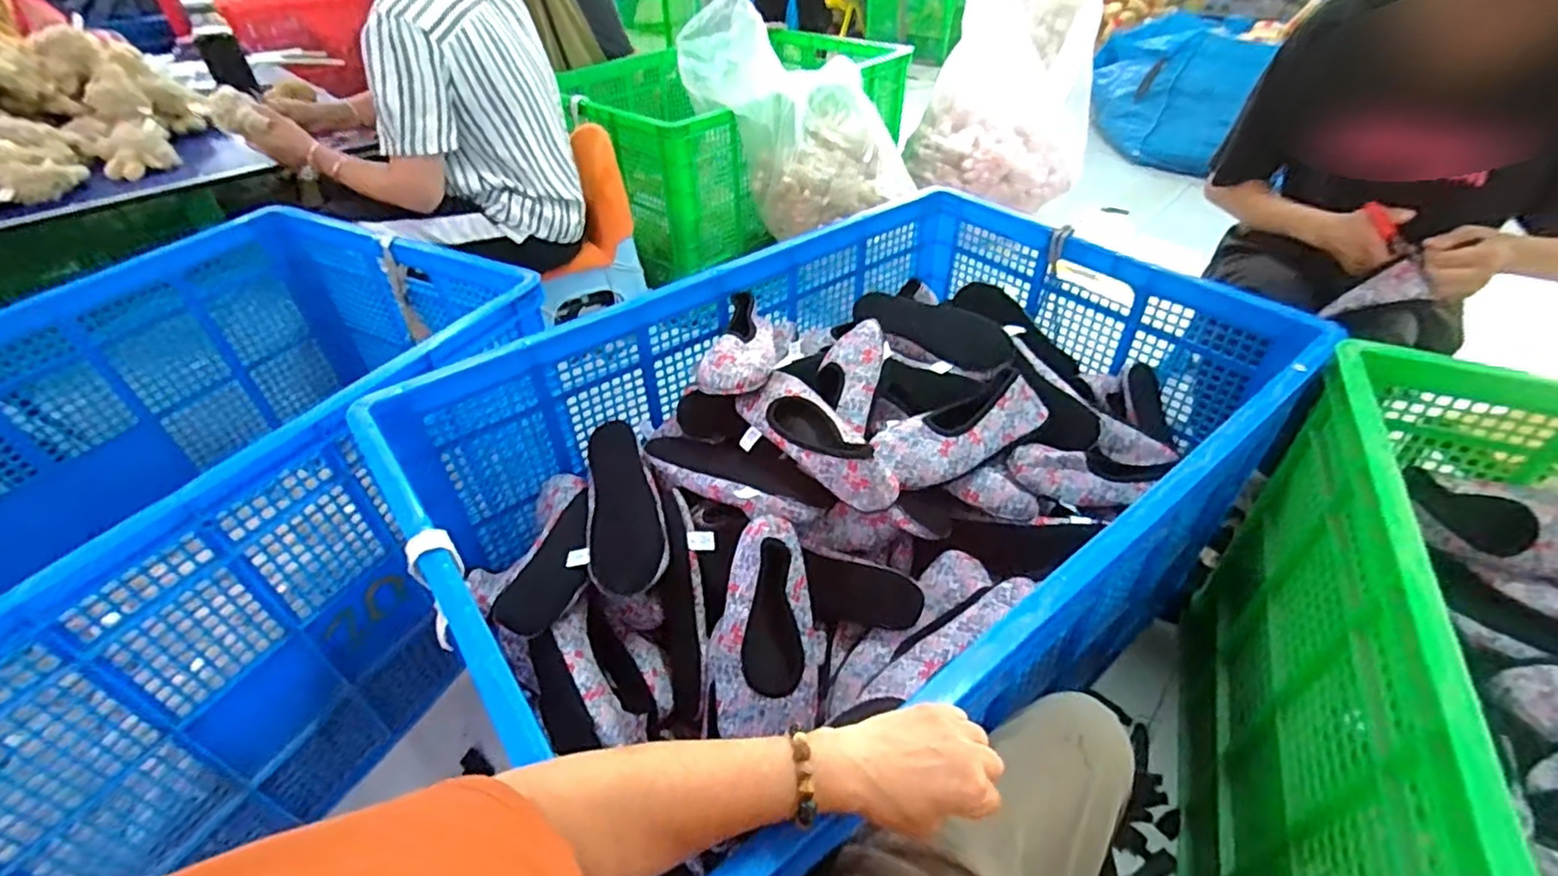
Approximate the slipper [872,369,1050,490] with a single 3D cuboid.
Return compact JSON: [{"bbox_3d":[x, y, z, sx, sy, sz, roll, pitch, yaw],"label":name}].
[{"bbox_3d":[0.234,-0.005,0.833,0.253,0.062,0.092,-20,44,-19],"label":"slipper"}]

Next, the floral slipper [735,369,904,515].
[{"bbox_3d":[0.039,-0.007,0.790,0.099,0.054,0.243,-21,44,-21],"label":"floral slipper"}]

